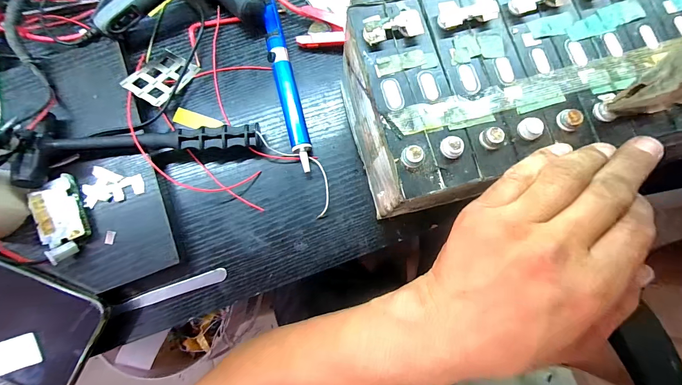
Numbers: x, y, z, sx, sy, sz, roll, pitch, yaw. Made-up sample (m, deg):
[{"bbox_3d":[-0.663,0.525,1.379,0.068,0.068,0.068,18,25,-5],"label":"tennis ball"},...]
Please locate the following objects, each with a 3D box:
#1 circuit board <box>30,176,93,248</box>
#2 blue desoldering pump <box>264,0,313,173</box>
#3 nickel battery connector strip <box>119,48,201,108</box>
[{"bbox_3d":[-0.246,0.017,0.274,0.034,0.016,0.059,-23,79,-5],"label":"circuit board"},{"bbox_3d":[-0.055,-0.110,0.318,0.019,0.020,0.182,-14,82,1],"label":"blue desoldering pump"},{"bbox_3d":[-0.182,-0.117,0.317,0.045,0.011,0.063,29,60,1],"label":"nickel battery connector strip"}]

